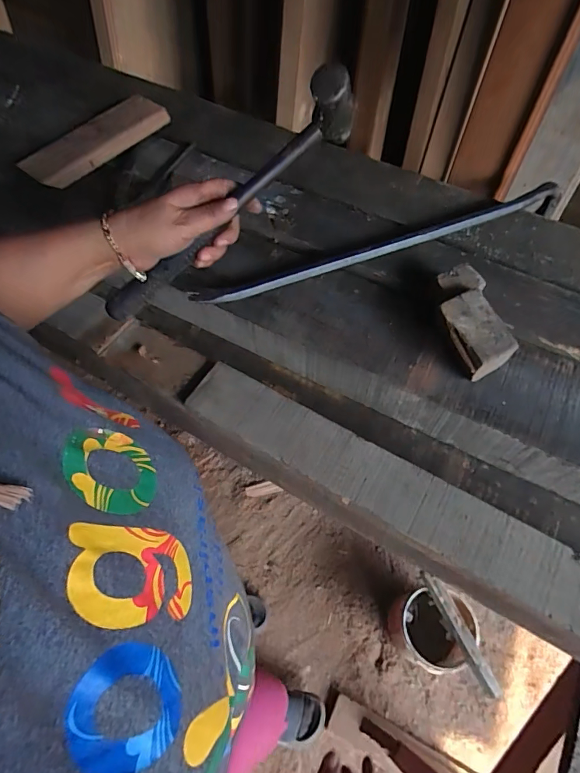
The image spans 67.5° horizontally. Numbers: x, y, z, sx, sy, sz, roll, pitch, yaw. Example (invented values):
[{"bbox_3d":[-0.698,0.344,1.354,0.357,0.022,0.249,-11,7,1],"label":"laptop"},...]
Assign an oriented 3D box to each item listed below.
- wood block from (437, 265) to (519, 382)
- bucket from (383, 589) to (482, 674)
[{"bbox_3d":[0.219,-0.083,0.541,0.071,0.050,0.155,-6,59,-3],"label":"wood block"},{"bbox_3d":[0.350,0.598,1.084,0.181,0.175,0.172,0,59,1],"label":"bucket"}]

